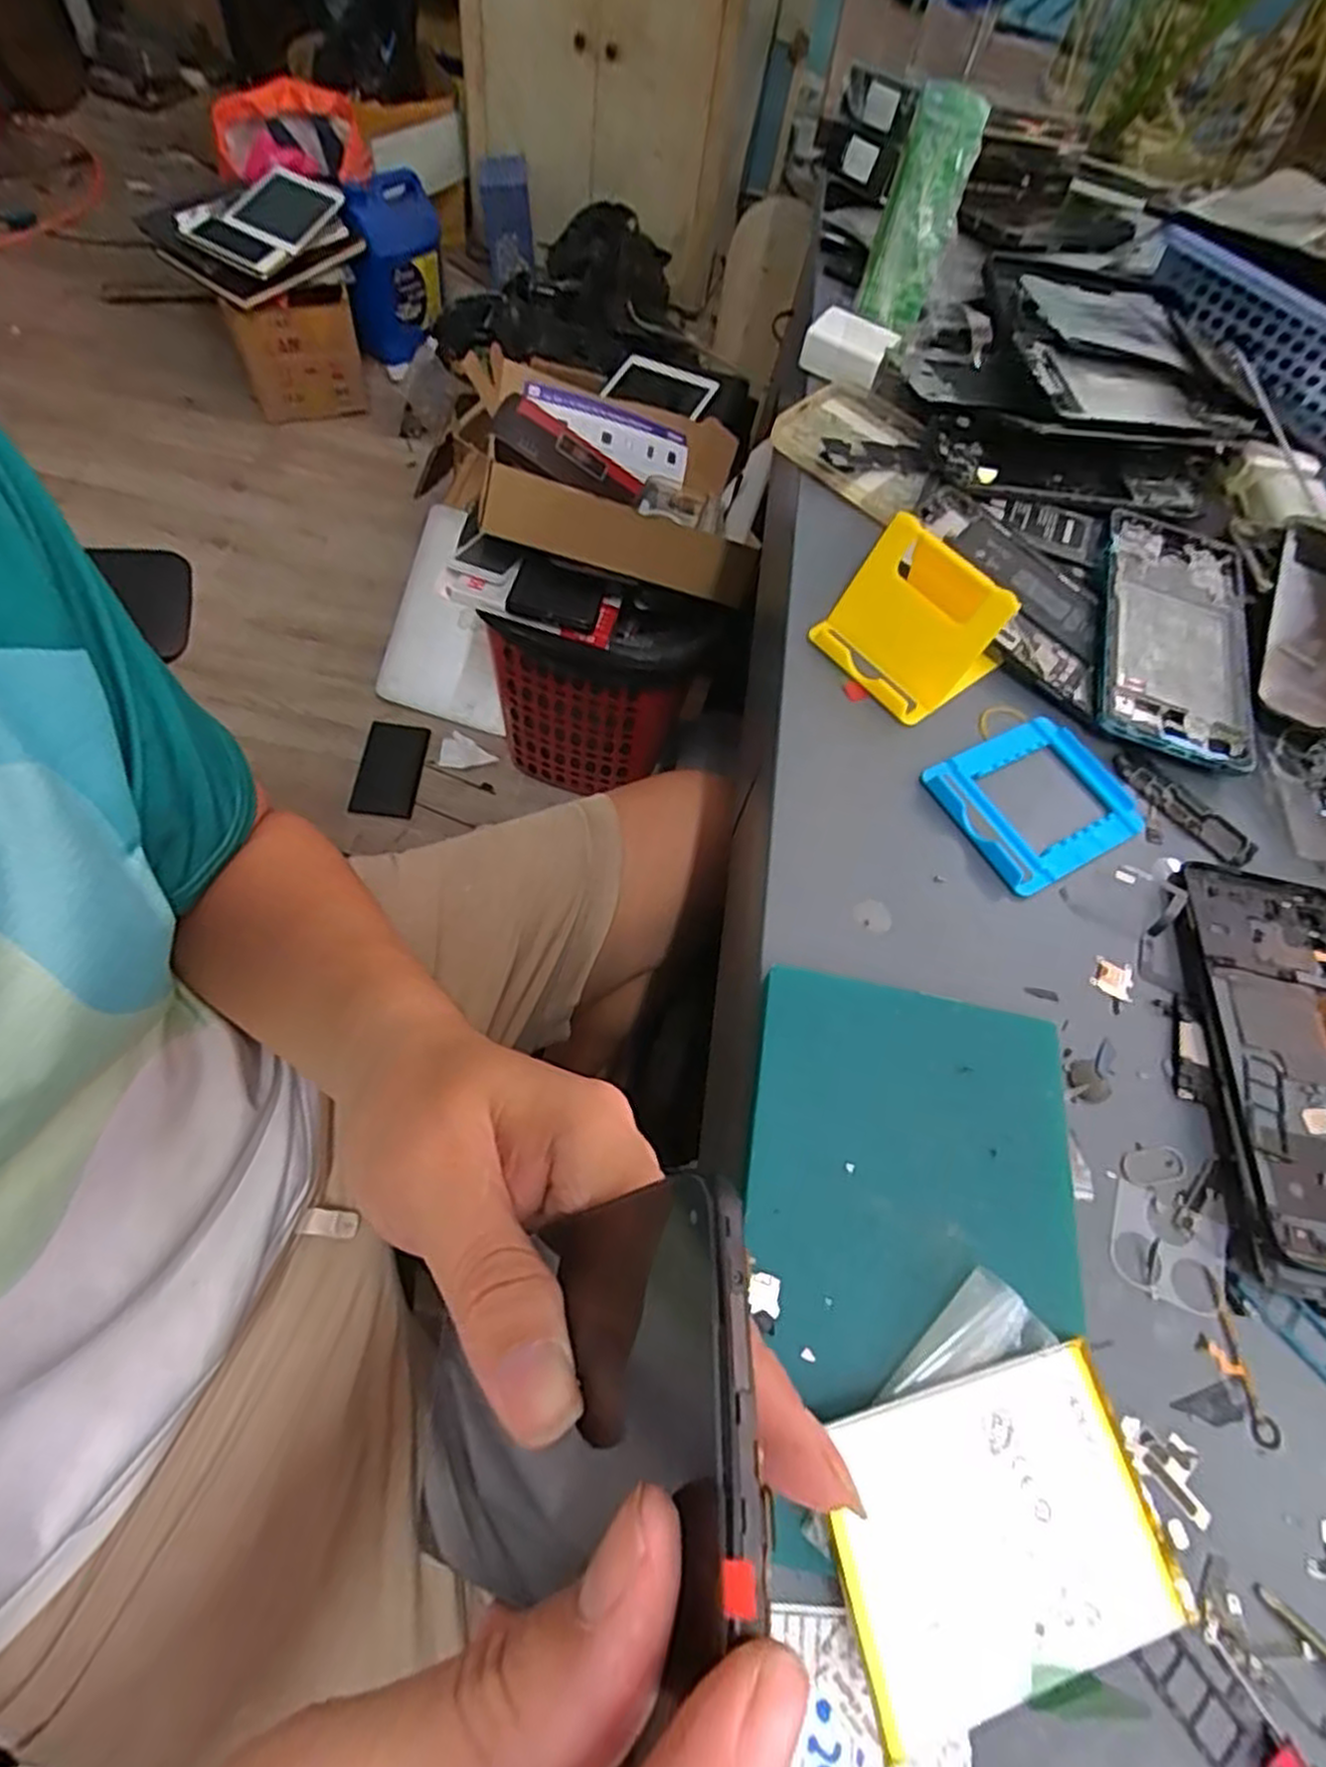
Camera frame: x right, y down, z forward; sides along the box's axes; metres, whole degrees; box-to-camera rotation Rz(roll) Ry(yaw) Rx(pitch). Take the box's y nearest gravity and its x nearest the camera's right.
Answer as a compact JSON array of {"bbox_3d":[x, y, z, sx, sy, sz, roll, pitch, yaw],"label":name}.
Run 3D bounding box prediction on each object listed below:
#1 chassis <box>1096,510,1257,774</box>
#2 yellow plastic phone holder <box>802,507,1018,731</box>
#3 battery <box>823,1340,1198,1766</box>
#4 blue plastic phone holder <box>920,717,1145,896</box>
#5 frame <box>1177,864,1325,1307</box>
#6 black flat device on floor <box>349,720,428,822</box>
[{"bbox_3d":[0.266,-0.131,0.391,0.079,0.009,0.160,19,61,0],"label":"chassis"},{"bbox_3d":[0.119,-0.126,0.355,0.060,0.052,0.072,-35,71,-24],"label":"yellow plastic phone holder"},{"bbox_3d":[0.088,0.166,0.198,0.089,0.004,0.063,-7,65,-15],"label":"battery"},{"bbox_3d":[0.168,-0.039,0.343,0.086,0.013,0.070,-25,69,-21],"label":"blue plastic phone holder"},{"bbox_3d":[0.248,0.069,0.292,0.075,0.013,0.167,11,61,-4],"label":"frame"},{"bbox_3d":[-0.418,-0.173,1.173,0.091,0.014,0.166,8,61,-8],"label":"black flat device on floor"}]

